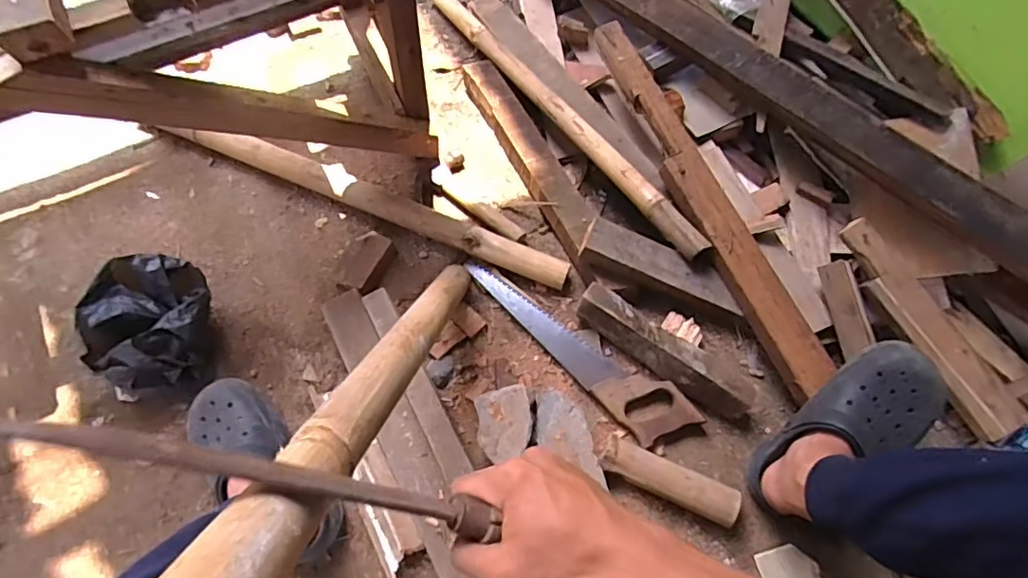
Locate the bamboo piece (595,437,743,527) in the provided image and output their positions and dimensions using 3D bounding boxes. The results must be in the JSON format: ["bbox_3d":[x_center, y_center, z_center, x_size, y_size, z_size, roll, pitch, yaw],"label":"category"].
[{"bbox_3d":[0.210,0.262,0.763,0.191,0.047,0.052,24,69,9],"label":"bamboo piece"}]

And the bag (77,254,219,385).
[{"bbox_3d":[-0.517,0.051,0.812,0.153,0.122,0.182,-28,70,-12],"label":"bag"}]

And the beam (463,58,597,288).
[{"bbox_3d":[0.037,-0.223,0.970,0.069,0.050,0.477,-25,69,-11],"label":"beam"}]

